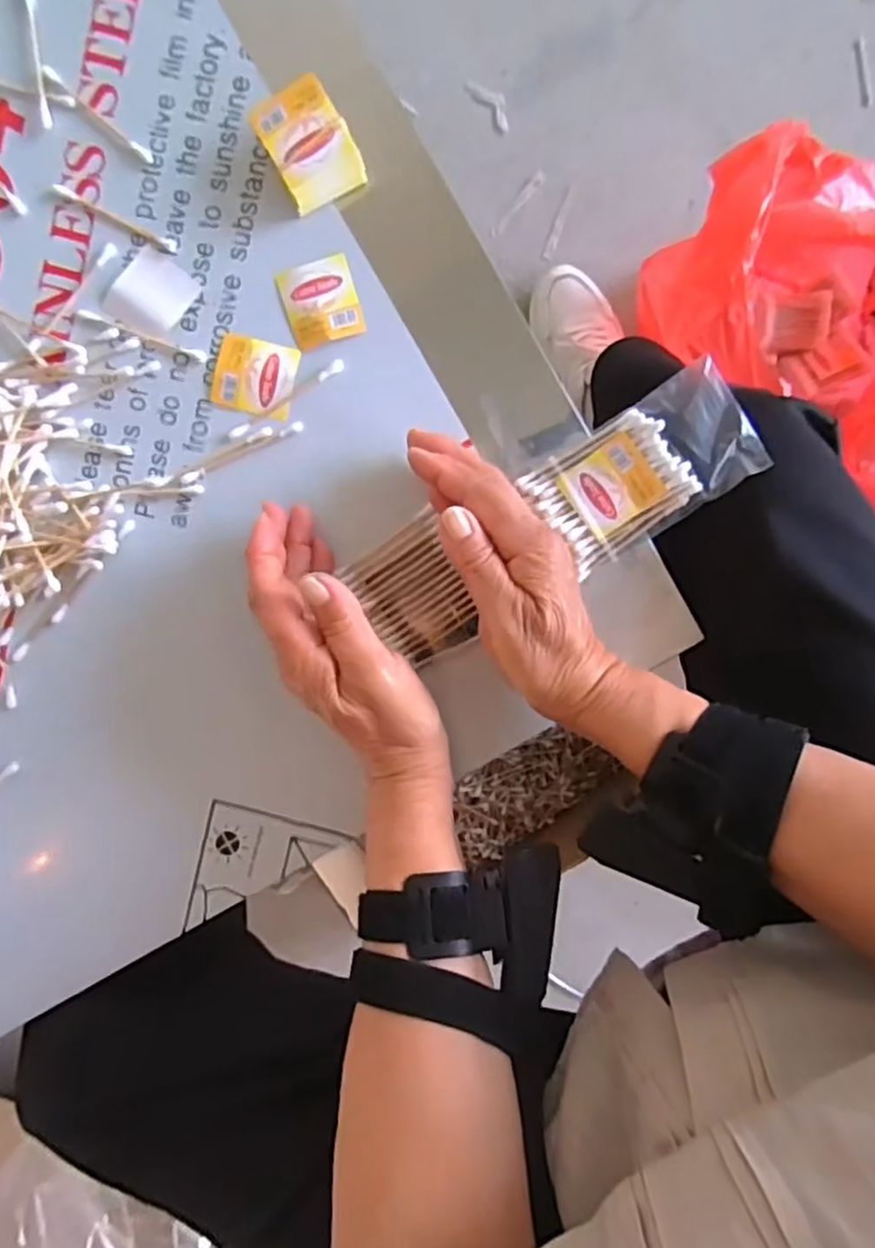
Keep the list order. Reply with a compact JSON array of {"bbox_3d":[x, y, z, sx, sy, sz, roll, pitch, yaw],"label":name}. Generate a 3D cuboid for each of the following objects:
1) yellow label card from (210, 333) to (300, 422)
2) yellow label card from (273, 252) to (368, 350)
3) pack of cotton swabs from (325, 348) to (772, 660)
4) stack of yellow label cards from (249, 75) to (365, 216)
[{"bbox_3d":[-0.101,-0.136,0.384,0.046,0.004,0.038,14,95,0],"label":"yellow label card"},{"bbox_3d":[-0.063,-0.174,0.376,0.039,0.004,0.044,-17,94,2],"label":"yellow label card"},{"bbox_3d":[0.061,-0.058,0.380,0.218,0.019,0.077,-27,94,11],"label":"pack of cotton swabs"},{"bbox_3d":[-0.066,-0.247,0.364,0.041,0.024,0.052,-29,94,3],"label":"stack of yellow label cards"}]

